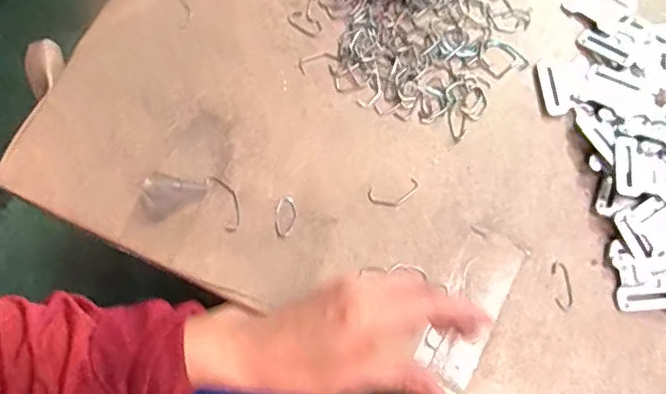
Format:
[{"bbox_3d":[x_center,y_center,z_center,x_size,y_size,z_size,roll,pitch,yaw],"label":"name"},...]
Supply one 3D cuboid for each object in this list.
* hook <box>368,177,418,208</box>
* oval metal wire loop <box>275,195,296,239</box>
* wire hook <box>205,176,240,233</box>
[{"bbox_3d":[0.050,-0.002,0.472,0.042,0.004,0.021,-15,74,-4],"label":"hook"},{"bbox_3d":[-0.038,0.016,0.465,0.016,0.004,0.034,9,74,2],"label":"oval metal wire loop"},{"bbox_3d":[-0.086,0.004,0.469,0.018,0.004,0.050,-24,75,-7],"label":"wire hook"}]

